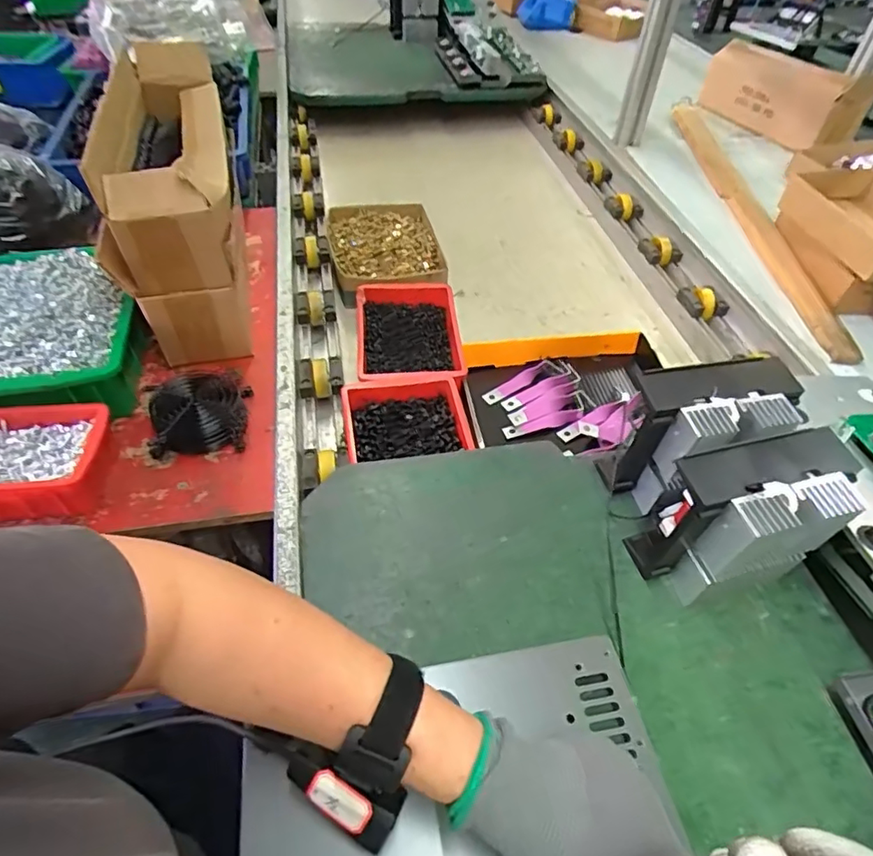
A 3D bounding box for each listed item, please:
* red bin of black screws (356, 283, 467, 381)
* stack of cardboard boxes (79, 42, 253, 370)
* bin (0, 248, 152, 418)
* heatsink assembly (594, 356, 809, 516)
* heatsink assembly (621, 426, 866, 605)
[{"bbox_3d":[-0.039,-0.118,0.751,0.137,0.059,0.204,-4,49,-6],"label":"red bin of black screws"},{"bbox_3d":[-0.325,-0.287,0.699,0.167,0.225,0.411,-18,52,-17],"label":"stack of cardboard boxes"},{"bbox_3d":[-0.424,-0.107,0.612,0.185,0.076,0.242,-11,50,-11],"label":"bin"},{"bbox_3d":[0.229,0.014,0.488,0.138,0.127,0.087,-7,50,-8],"label":"heatsink assembly"},{"bbox_3d":[0.238,0.071,0.438,0.133,0.120,0.080,-10,50,-11],"label":"heatsink assembly"}]

